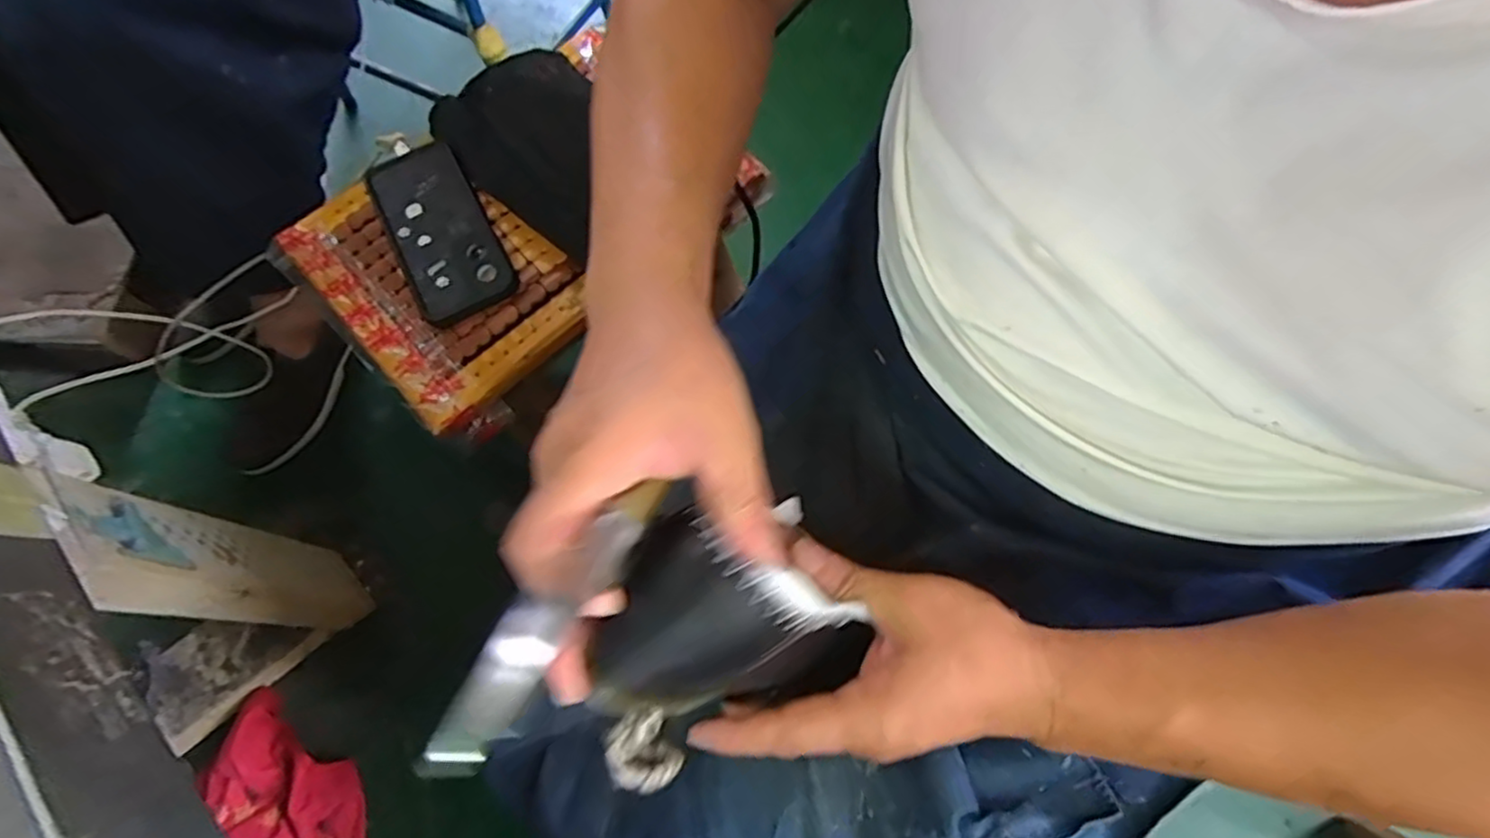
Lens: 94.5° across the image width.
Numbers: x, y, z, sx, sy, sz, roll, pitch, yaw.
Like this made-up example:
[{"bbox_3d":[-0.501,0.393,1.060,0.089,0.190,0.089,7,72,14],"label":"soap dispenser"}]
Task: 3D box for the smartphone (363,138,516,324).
[{"bbox_3d":[-0.255,-0.157,0.578,0.078,0.018,0.168,-28,73,-10],"label":"smartphone"}]

